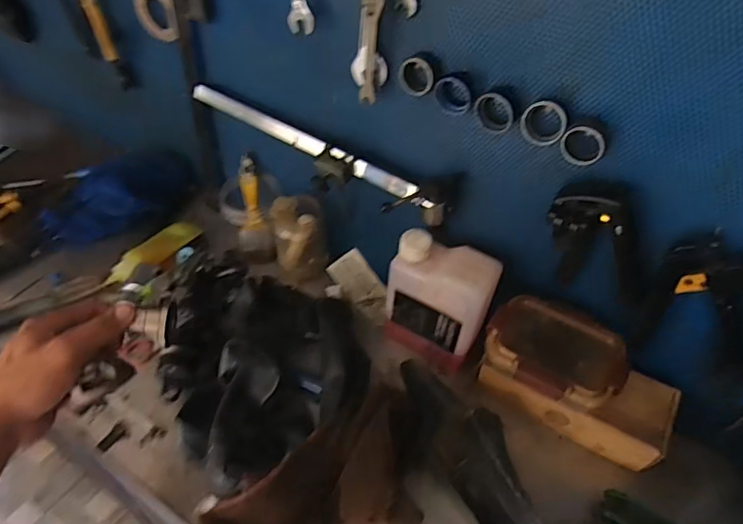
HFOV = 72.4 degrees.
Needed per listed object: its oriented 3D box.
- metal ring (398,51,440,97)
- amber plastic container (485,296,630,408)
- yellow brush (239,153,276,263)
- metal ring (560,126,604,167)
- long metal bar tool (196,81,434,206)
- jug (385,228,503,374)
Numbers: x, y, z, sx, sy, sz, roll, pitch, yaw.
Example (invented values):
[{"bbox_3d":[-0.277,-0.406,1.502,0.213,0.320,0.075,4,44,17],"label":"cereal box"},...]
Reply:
[{"bbox_3d":[0.049,-0.195,0.528,0.043,0.040,0.017,31,51,22],"label":"metal ring"},{"bbox_3d":[0.208,0.099,0.577,0.150,0.039,0.112,23,48,16],"label":"amber plastic container"},{"bbox_3d":[-0.185,-0.080,0.791,0.052,0.164,0.029,-7,18,-12],"label":"yellow brush"},{"bbox_3d":[0.194,-0.106,0.466,0.039,0.036,0.009,23,48,16],"label":"metal ring"},{"bbox_3d":[-0.088,-0.156,0.652,0.377,0.022,0.019,29,50,21],"label":"long metal bar tool"},{"bbox_3d":[0.087,0.055,0.654,0.129,0.170,0.060,28,50,20],"label":"jug"}]

